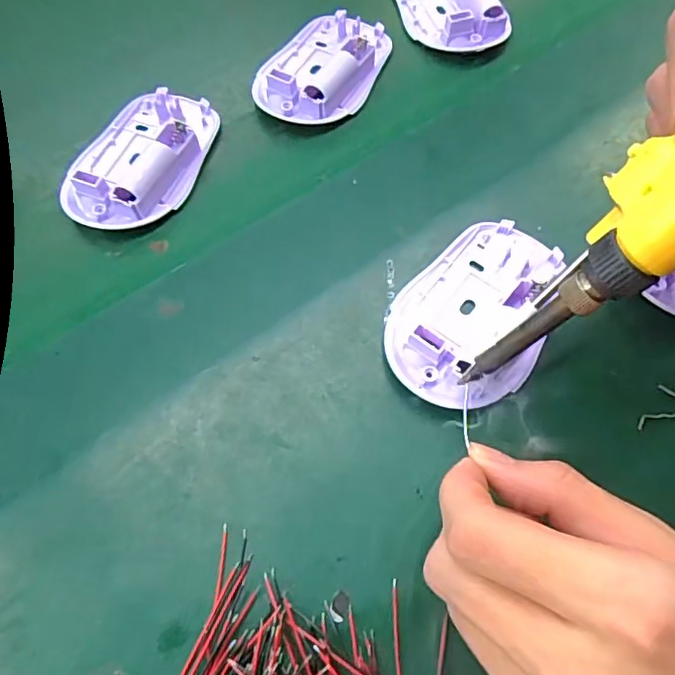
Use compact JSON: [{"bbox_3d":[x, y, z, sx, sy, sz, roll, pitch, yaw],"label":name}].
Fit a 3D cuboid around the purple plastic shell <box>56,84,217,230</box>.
[{"bbox_3d":[-0.099,-0.094,0.280,0.055,0.019,0.093,15,66,5],"label":"purple plastic shell"}]

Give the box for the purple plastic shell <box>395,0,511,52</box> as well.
[{"bbox_3d":[0.066,-0.205,0.335,0.048,0.018,0.085,-21,68,-11],"label":"purple plastic shell"}]

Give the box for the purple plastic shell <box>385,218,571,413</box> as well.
[{"bbox_3d":[0.062,-0.012,0.239,0.061,0.016,0.095,38,70,14],"label":"purple plastic shell"}]

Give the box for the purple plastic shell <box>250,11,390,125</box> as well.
[{"bbox_3d":[-0.009,-0.155,0.310,0.060,0.016,0.091,21,67,7],"label":"purple plastic shell"}]

